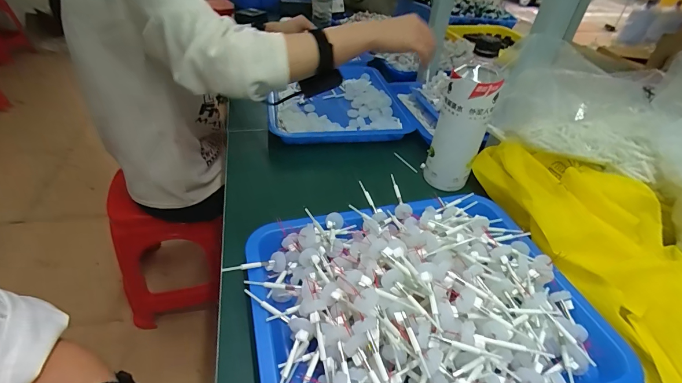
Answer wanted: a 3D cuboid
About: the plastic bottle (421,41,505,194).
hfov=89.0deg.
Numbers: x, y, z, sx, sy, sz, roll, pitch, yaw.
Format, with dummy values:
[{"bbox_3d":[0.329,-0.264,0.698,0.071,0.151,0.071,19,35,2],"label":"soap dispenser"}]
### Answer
[{"bbox_3d":[0.171,-0.100,0.491,0.067,0.205,0.062,16,41,13],"label":"plastic bottle"}]

